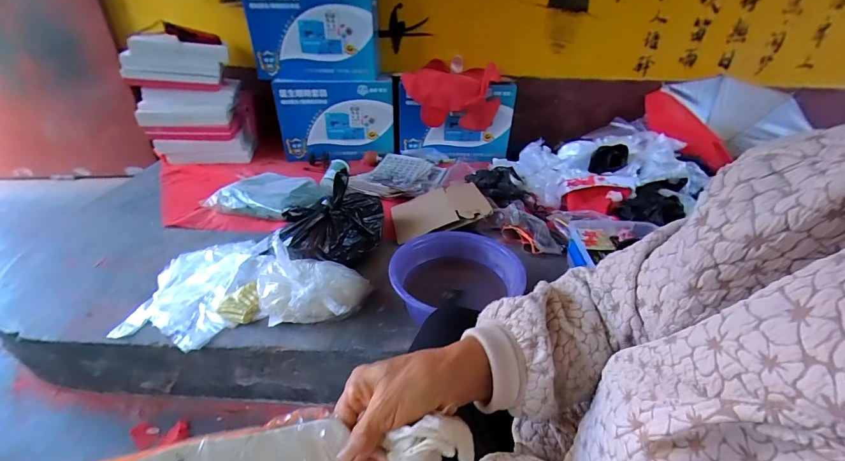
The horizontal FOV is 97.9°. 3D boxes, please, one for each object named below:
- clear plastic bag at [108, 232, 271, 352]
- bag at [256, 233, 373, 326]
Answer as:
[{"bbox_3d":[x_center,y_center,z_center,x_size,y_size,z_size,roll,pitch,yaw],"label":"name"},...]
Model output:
[{"bbox_3d":[-0.525,0.124,0.867,0.236,0.029,0.352,1,32,-2],"label":"clear plastic bag"},{"bbox_3d":[-0.228,0.115,0.775,0.217,0.164,0.118,0,32,-3],"label":"bag"}]

